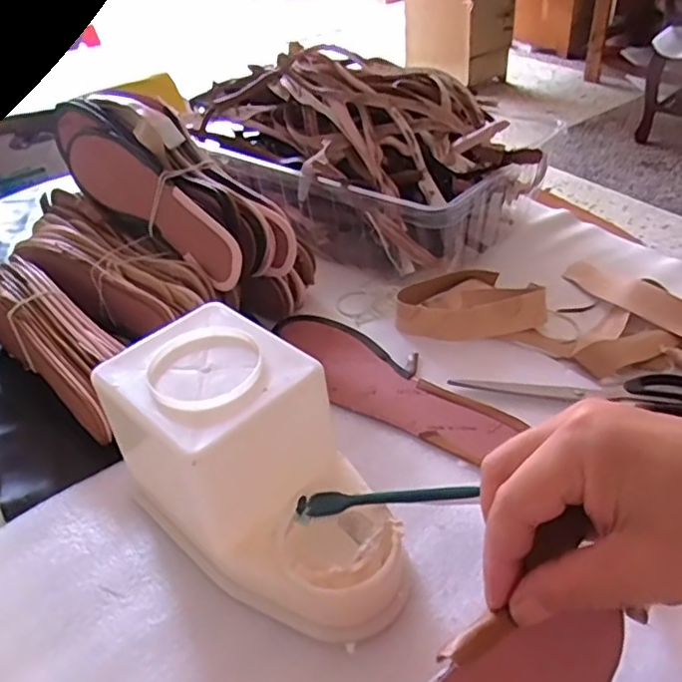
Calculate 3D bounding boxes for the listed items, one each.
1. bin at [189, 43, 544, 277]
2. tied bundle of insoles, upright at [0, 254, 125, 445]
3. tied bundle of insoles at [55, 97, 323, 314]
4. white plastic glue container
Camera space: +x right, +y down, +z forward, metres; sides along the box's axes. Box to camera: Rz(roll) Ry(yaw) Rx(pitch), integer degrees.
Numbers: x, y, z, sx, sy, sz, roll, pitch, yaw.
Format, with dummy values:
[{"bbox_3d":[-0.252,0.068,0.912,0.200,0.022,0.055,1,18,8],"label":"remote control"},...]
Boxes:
[{"bbox_3d":[0.010,-0.204,0.695,0.414,0.160,0.227,20,47,29],"label":"bin"},{"bbox_3d":[-0.246,-0.005,0.530,0.202,0.085,0.057,30,51,35],"label":"tied bundle of insoles, upright"},{"bbox_3d":[-0.159,-0.128,0.587,0.293,0.117,0.087,37,54,16],"label":"tied bundle of insoles"},{"bbox_3d":[-0.050,0.077,0.371,0.102,0.112,0.191,-35,47,-30],"label":"white plastic glue container"}]

